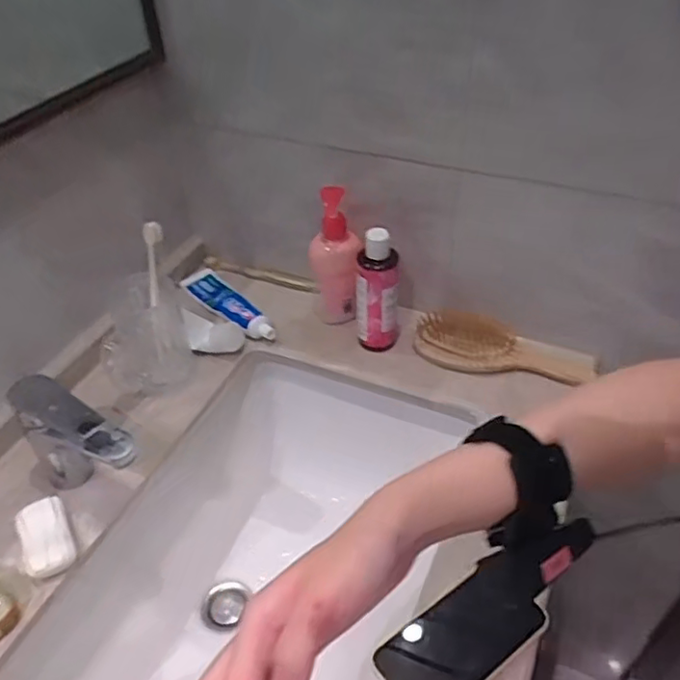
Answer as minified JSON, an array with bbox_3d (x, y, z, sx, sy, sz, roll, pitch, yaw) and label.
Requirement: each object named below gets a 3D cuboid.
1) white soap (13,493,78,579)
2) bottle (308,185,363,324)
[{"bbox_3d":[-0.284,0.191,0.600,0.046,0.025,0.081,-22,43,-24],"label":"white soap"},{"bbox_3d":[-0.005,-0.104,0.789,0.067,0.180,0.045,-3,39,-2],"label":"bottle"}]

